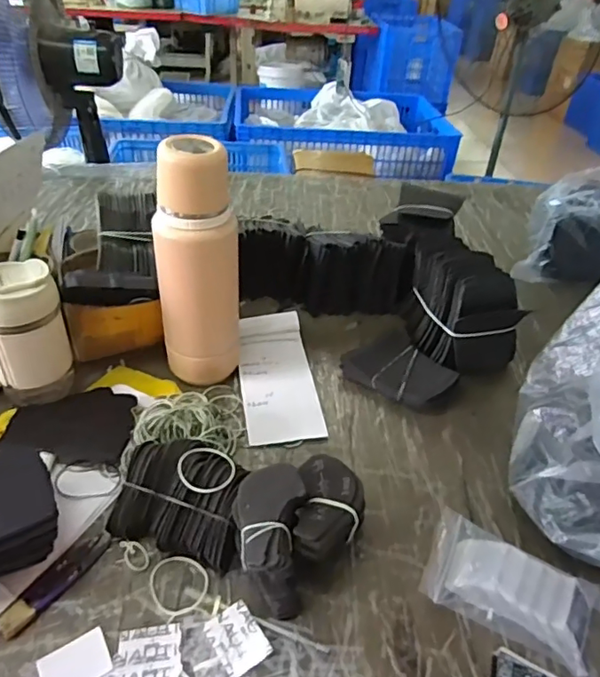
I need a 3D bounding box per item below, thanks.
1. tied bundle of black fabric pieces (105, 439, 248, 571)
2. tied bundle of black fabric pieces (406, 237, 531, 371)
[{"bbox_3d":[-0.103,0.140,0.497,0.114,0.057,0.113,10,38,8],"label":"tied bundle of black fabric pieces"},{"bbox_3d":[0.218,-0.049,0.724,0.119,0.124,0.178,0,38,-4],"label":"tied bundle of black fabric pieces"}]

